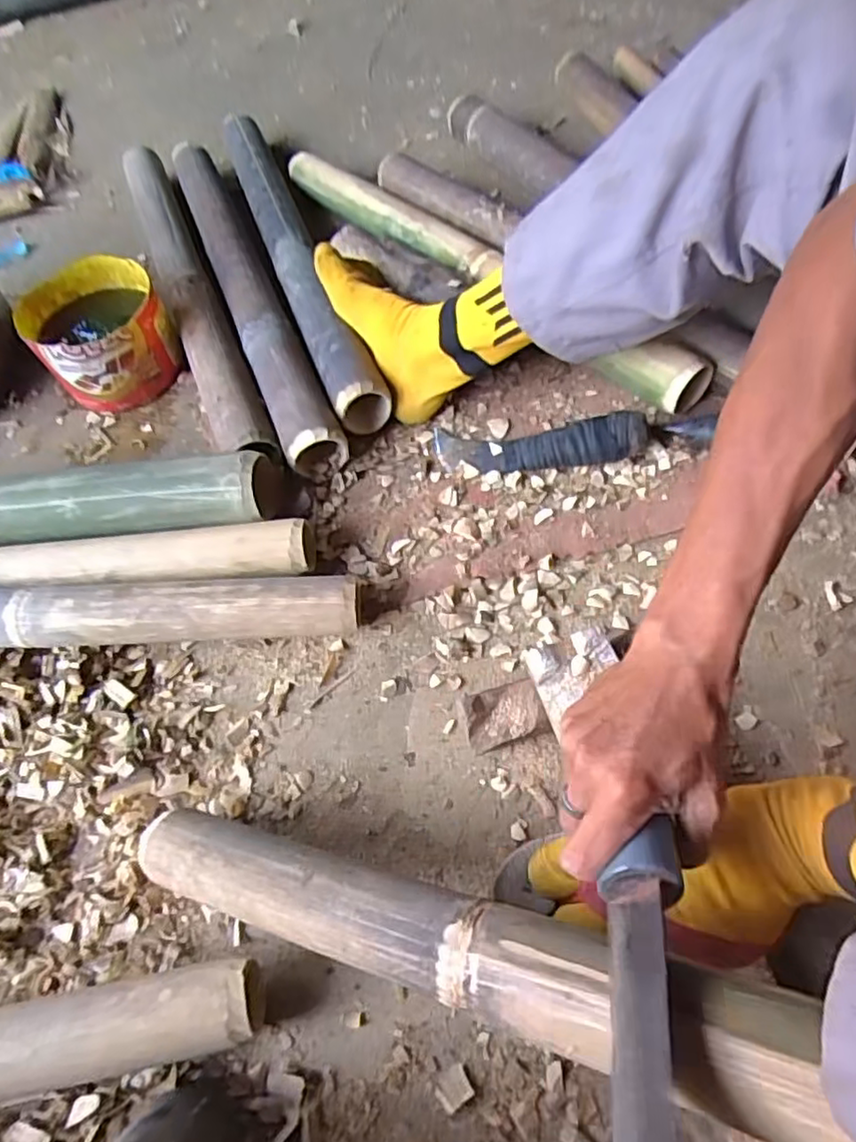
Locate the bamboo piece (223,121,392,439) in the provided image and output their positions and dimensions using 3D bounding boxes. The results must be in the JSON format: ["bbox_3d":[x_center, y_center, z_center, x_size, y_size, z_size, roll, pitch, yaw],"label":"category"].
[{"bbox_3d":[-0.179,-0.428,0.831,0.063,0.061,0.679,-21,61,-5],"label":"bamboo piece"}]

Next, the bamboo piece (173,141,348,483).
[{"bbox_3d":[-0.237,-0.377,0.801,0.060,0.049,0.677,-23,61,-6],"label":"bamboo piece"}]

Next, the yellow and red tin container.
[{"bbox_3d":[-0.380,-0.275,0.761,0.150,0.099,0.165,-27,61,-11],"label":"yellow and red tin container"}]

